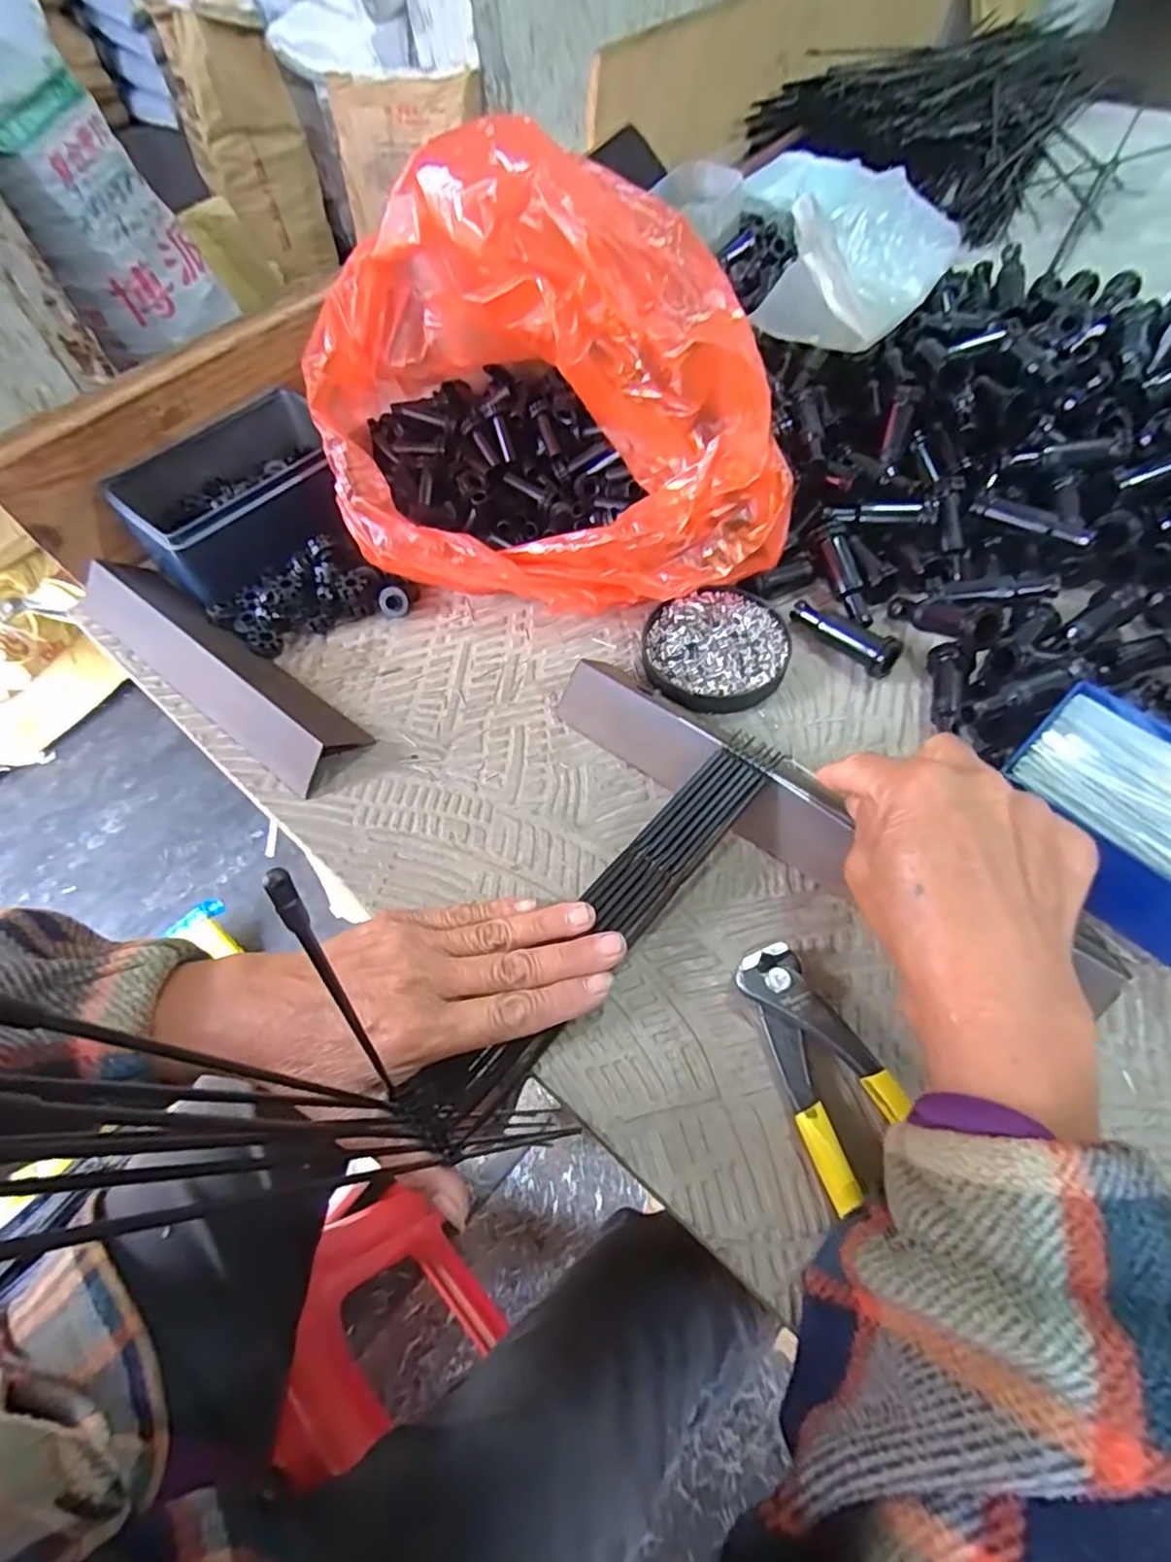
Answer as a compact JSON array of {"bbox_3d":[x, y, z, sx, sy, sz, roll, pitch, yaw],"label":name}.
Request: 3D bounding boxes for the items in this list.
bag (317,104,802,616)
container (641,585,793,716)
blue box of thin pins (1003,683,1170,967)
[{"bbox_3d":[-0.024,-0.212,0.377,0.281,0.187,0.156,10,60,11],"label":"bag"},{"bbox_3d":[0.076,-0.077,0.388,0.081,0.014,0.077,-2,58,4],"label":"container"},{"bbox_3d":[0.247,0.019,0.305,0.085,0.043,0.110,-38,63,-17],"label":"blue box of thin pins"}]

